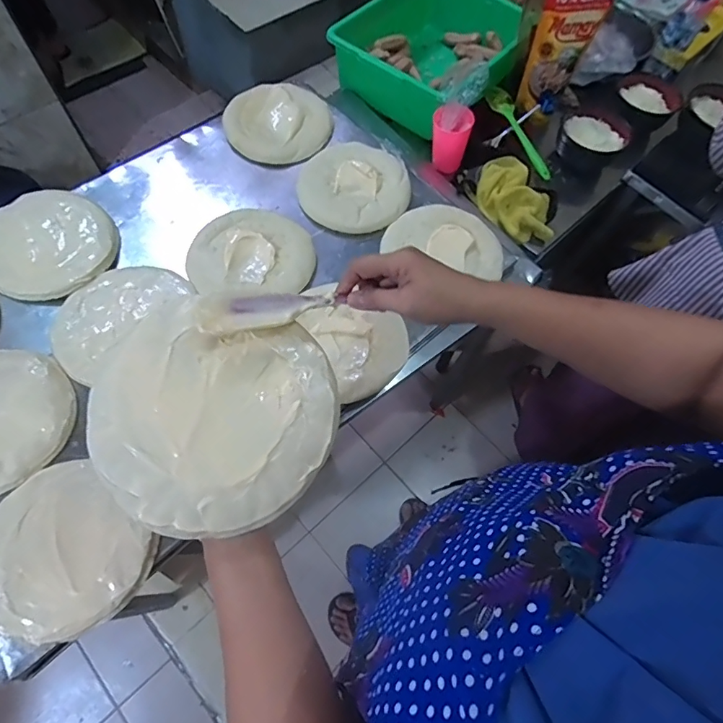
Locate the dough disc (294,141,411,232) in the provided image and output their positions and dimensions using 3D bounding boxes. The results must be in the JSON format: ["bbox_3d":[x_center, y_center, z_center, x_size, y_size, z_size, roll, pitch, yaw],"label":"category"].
[{"bbox_3d":[-0.010,-0.327,0.829,0.196,0.027,0.200,2,64,-4],"label":"dough disc"}]

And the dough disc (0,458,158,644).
[{"bbox_3d":[-0.361,0.234,0.547,0.188,0.029,0.174,2,64,-4],"label":"dough disc"}]

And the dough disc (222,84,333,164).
[{"bbox_3d":[-0.165,-0.475,0.905,0.203,0.021,0.203,2,64,-4],"label":"dough disc"}]

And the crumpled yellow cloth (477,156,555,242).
[{"bbox_3d":[0.304,-0.311,0.896,0.115,0.029,0.181,-43,90,-6],"label":"crumpled yellow cloth"}]

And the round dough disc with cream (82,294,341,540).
[{"bbox_3d":[-0.122,0.047,0.387,0.194,0.014,0.180,2,78,-11],"label":"round dough disc with cream"}]

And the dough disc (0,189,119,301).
[{"bbox_3d":[-0.507,-0.194,0.743,0.195,0.023,0.203,2,64,-4],"label":"dough disc"}]

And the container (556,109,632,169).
[{"bbox_3d":[0.499,-0.479,0.982,0.122,0.062,0.147,39,67,13],"label":"container"}]

